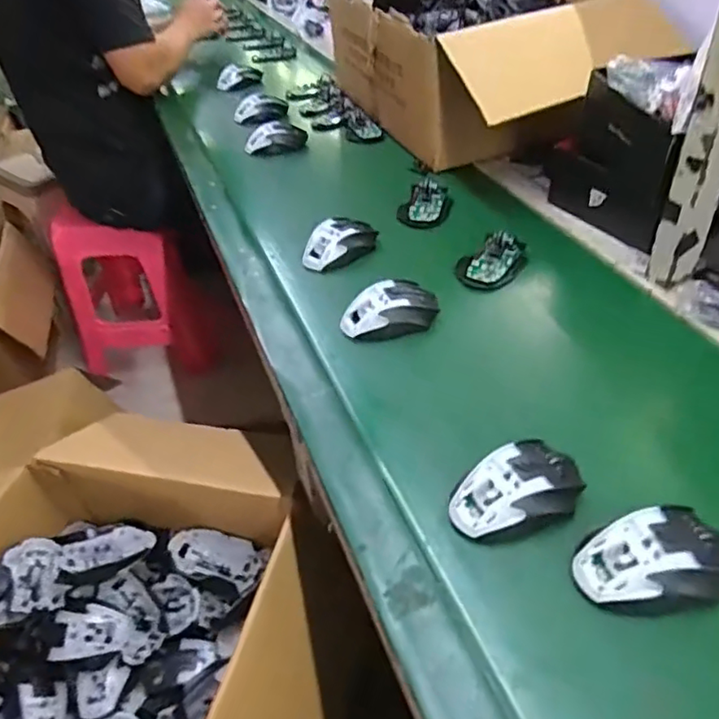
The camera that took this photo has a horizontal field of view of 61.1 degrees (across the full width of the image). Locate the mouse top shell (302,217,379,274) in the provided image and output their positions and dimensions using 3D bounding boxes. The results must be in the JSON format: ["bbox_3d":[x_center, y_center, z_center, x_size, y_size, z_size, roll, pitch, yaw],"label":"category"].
[{"bbox_3d":[-0.028,-0.163,0.834,0.109,0.038,0.056,-24,45,-20],"label":"mouse top shell"}]

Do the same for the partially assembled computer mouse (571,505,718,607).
[{"bbox_3d":[0.223,0.149,0.459,0.115,0.033,0.063,-12,42,-8],"label":"partially assembled computer mouse"}]

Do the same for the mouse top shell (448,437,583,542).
[{"bbox_3d":[0.132,0.107,0.511,0.112,0.031,0.065,-21,44,-17],"label":"mouse top shell"}]

